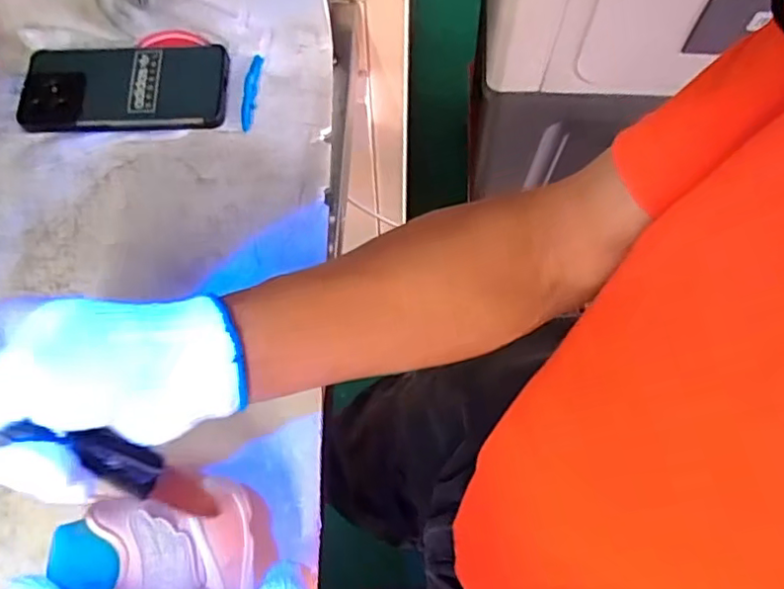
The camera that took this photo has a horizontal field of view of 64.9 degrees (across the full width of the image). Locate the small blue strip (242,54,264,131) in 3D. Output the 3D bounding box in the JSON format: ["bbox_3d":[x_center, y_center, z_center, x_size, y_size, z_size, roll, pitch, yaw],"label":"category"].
[{"bbox_3d":[-0.119,-0.170,0.520,0.010,0.014,0.069,6,67,2],"label":"small blue strip"}]

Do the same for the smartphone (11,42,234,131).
[{"bbox_3d":[-0.219,-0.173,0.508,0.160,0.010,0.081,-1,72,-2],"label":"smartphone"}]

